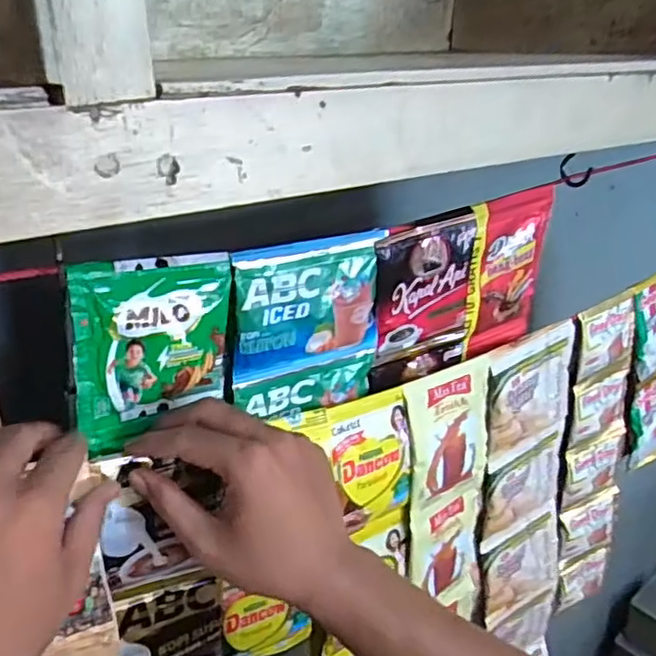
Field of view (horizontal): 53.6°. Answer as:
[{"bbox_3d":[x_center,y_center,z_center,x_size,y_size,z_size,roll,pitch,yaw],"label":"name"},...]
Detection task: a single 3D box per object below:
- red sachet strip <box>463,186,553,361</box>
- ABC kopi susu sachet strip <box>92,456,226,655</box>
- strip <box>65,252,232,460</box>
[{"bbox_3d":[0.145,-0.041,0.533,0.078,0.136,0.009,-21,36,-23],"label":"red sachet strip"},{"bbox_3d":[-0.107,0.175,0.431,0.076,0.209,0.019,-13,27,-24],"label":"ABC kopi susu sachet strip"},{"bbox_3d":[-0.103,0.012,0.387,0.095,0.109,0.013,-14,27,-28],"label":"strip"}]

